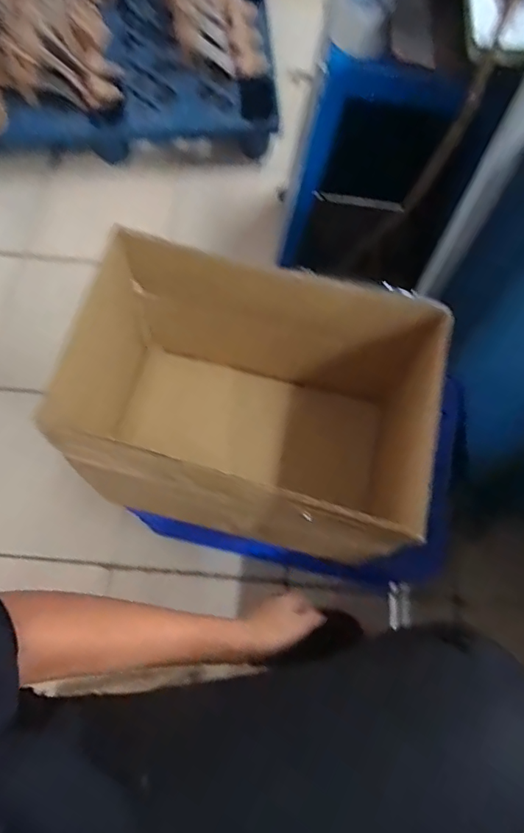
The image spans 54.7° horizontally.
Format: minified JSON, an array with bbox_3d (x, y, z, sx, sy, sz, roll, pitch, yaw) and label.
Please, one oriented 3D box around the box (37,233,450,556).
[{"bbox_3d":[-0.010,0.001,0.780,0.494,0.320,0.336,17,70,4],"label":"box"}]

